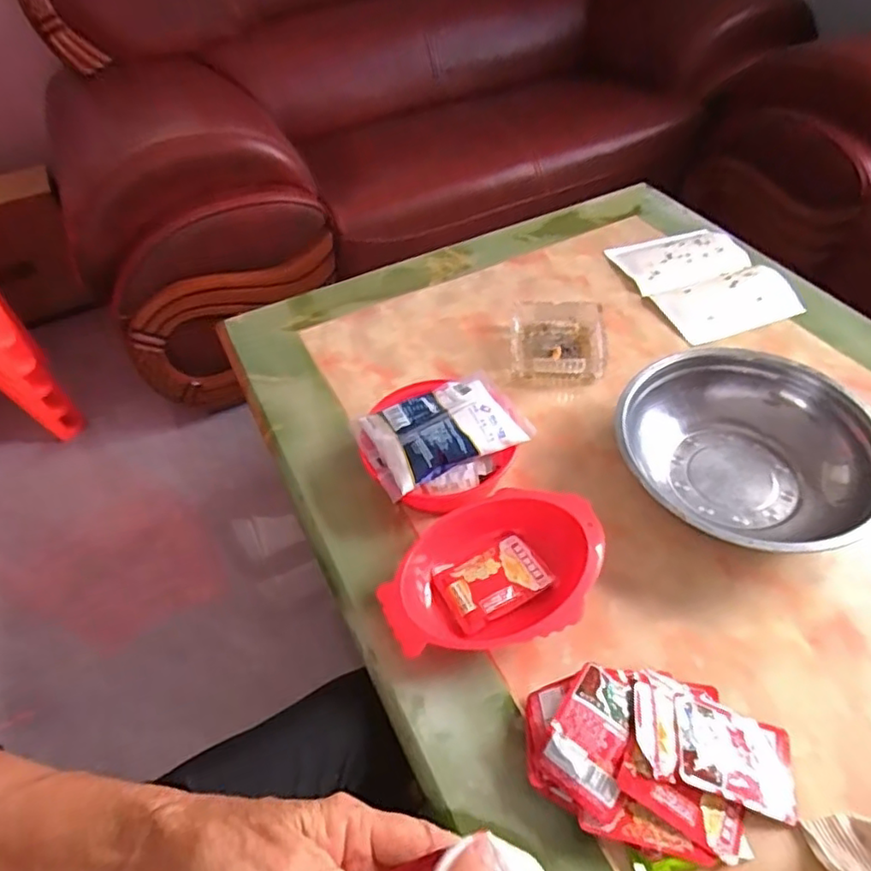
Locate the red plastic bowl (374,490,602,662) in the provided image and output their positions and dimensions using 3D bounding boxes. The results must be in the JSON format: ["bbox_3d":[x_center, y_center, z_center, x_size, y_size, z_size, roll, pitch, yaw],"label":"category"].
[{"bbox_3d":[0.059,0.137,0.585,0.215,0.048,0.143,-26,51,-19],"label":"red plastic bowl"}]

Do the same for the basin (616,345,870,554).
[{"bbox_3d":[0.317,0.015,0.644,0.235,0.089,0.253,-21,49,-14],"label":"basin"}]

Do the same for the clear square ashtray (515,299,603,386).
[{"bbox_3d":[0.160,-0.124,0.817,0.113,0.033,0.126,0,48,4],"label":"clear square ashtray"}]

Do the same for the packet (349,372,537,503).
[{"bbox_3d":[0.006,-0.010,0.665,0.165,0.030,0.106,-23,51,-15],"label":"packet"}]

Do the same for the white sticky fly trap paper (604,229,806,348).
[{"bbox_3d":[0.390,-0.232,0.908,0.186,0.018,0.227,-15,48,-9],"label":"white sticky fly trap paper"}]

